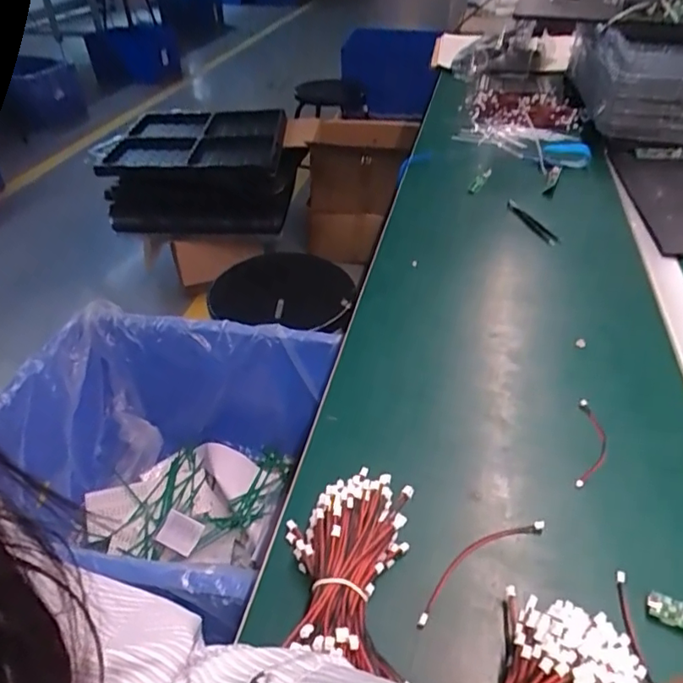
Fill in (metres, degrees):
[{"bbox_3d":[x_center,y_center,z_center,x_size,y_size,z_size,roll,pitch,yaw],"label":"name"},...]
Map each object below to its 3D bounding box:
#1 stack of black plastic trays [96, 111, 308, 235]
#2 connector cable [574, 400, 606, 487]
[{"bbox_3d":[-0.381,-0.515,1.638,0.531,0.219,0.492,7,41,9],"label":"stack of black plastic trays"},{"bbox_3d":[0.223,0.092,0.483,0.024,0.011,0.105,12,42,16],"label":"connector cable"}]

